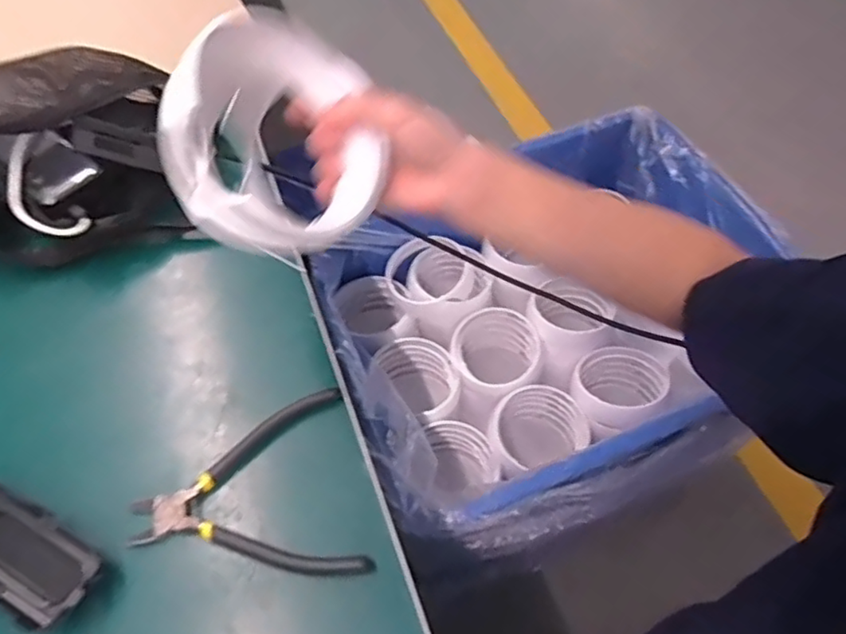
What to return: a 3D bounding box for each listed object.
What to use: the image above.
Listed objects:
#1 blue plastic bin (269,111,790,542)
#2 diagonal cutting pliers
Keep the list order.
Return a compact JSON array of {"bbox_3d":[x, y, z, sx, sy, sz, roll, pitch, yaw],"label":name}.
[{"bbox_3d":[0.162,0.019,0.756,0.525,0.246,0.413,-23,60,-13],"label":"blue plastic bin"},{"bbox_3d":[-0.111,0.113,0.385,0.135,0.011,0.119,-11,58,-5],"label":"diagonal cutting pliers"}]

